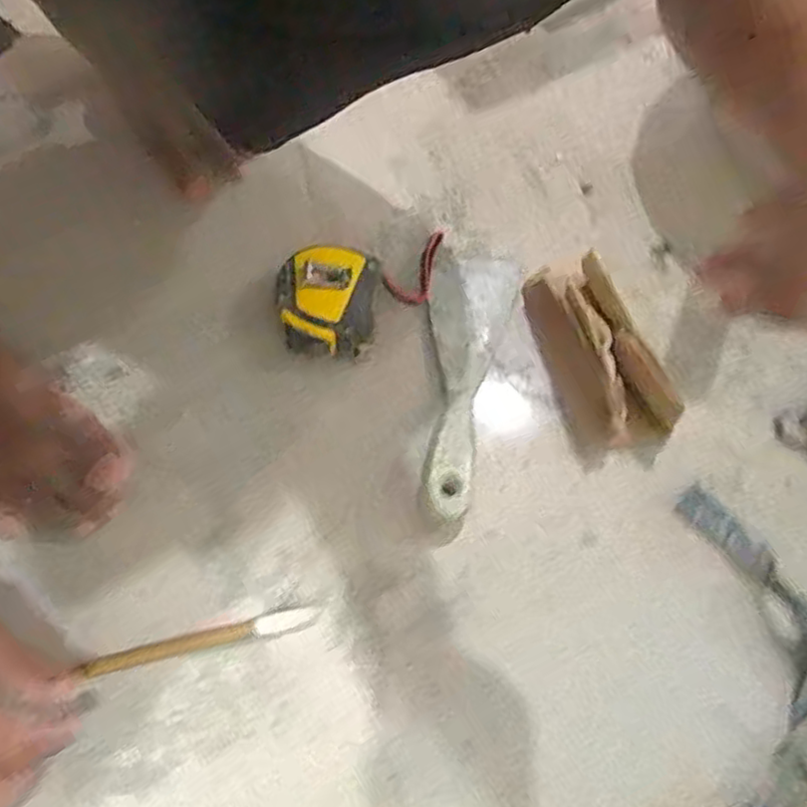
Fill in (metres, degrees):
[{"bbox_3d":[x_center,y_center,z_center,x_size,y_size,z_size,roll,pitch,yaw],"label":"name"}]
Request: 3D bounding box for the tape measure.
[{"bbox_3d":[-0.052,-0.066,0.485,0.063,0.039,0.073,-6,66,-4],"label":"tape measure"}]

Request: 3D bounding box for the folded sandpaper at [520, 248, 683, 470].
[{"bbox_3d":[0.128,-0.038,0.471,0.066,0.055,0.146,-16,67,-8],"label":"folded sandpaper"}]

